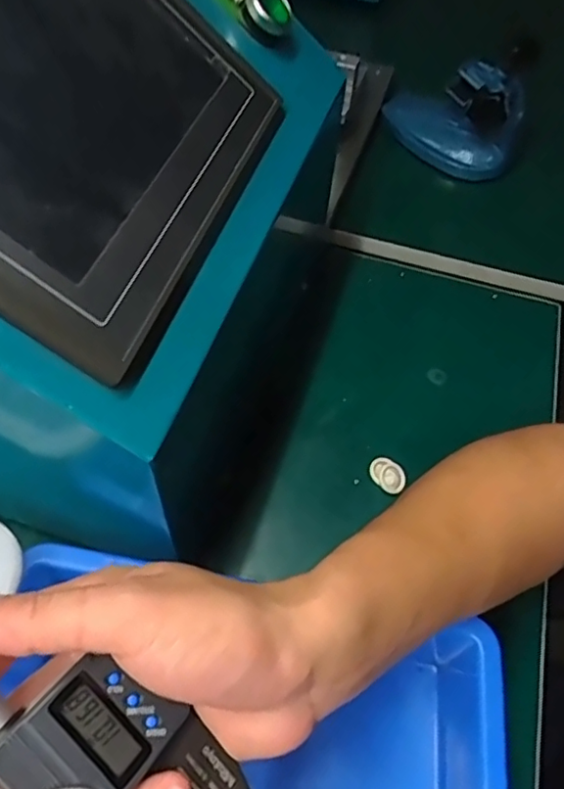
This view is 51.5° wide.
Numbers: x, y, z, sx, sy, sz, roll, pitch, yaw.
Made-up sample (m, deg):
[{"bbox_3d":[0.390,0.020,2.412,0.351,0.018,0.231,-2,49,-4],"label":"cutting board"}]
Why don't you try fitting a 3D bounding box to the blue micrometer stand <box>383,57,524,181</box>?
[{"bbox_3d":[0.173,-0.286,0.595,0.139,0.083,0.063,27,58,16],"label":"blue micrometer stand"}]

